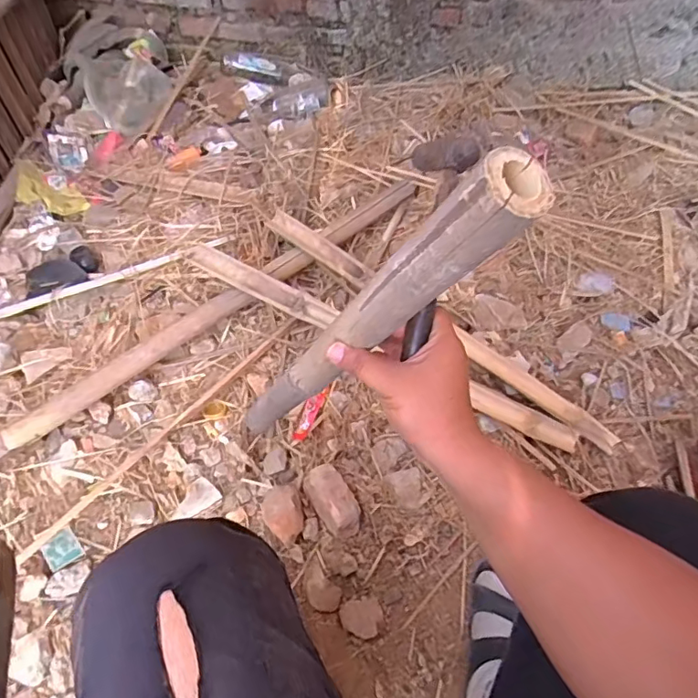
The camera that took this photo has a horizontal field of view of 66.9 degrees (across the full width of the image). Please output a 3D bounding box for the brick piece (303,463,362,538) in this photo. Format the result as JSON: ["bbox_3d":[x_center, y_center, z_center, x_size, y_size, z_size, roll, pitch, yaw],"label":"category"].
[{"bbox_3d":[-0.023,0.228,0.793,0.054,0.049,0.108,-28,64,-21],"label":"brick piece"}]

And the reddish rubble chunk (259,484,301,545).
[{"bbox_3d":[-0.099,0.245,0.788,0.057,0.032,0.083,-15,58,-11],"label":"reddish rubble chunk"}]

